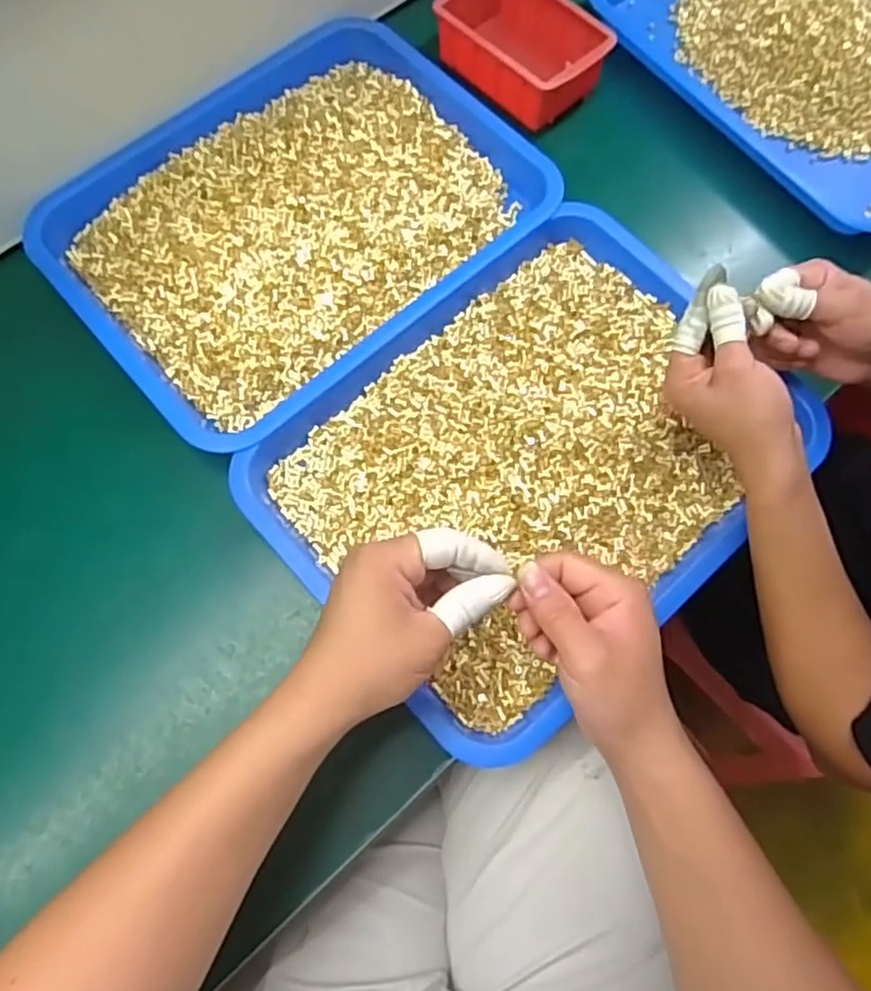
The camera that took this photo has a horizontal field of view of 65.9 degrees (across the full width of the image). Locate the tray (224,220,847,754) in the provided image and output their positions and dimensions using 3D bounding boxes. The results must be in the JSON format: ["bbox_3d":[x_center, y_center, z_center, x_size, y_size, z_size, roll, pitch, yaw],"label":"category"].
[{"bbox_3d":[0.074,-0.033,0.518,0.381,0.032,0.288,-42,78,-13],"label":"tray"}]

